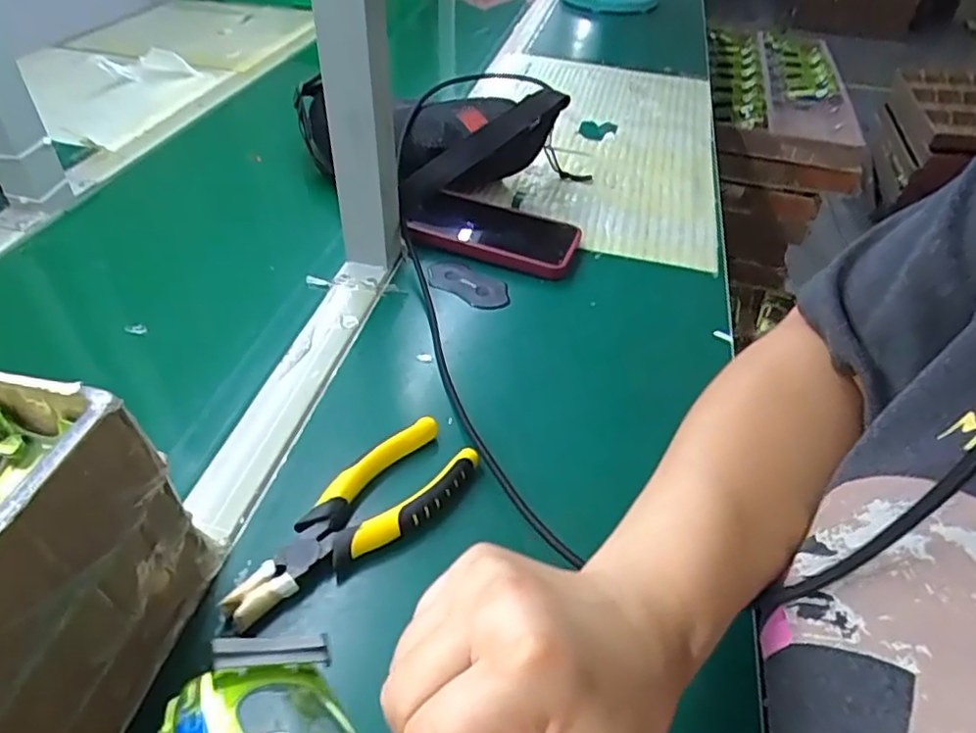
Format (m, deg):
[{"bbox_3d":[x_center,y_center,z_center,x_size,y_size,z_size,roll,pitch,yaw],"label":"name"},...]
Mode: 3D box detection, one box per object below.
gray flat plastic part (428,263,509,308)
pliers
[{"bbox_3d":[-0.018,-0.074,0.573,0.078,0.004,0.036,24,60,14],"label":"gray flat plastic part"},{"bbox_3d":[-0.080,0.088,0.379,0.161,0.019,0.056,-31,55,-33],"label":"pliers"}]

